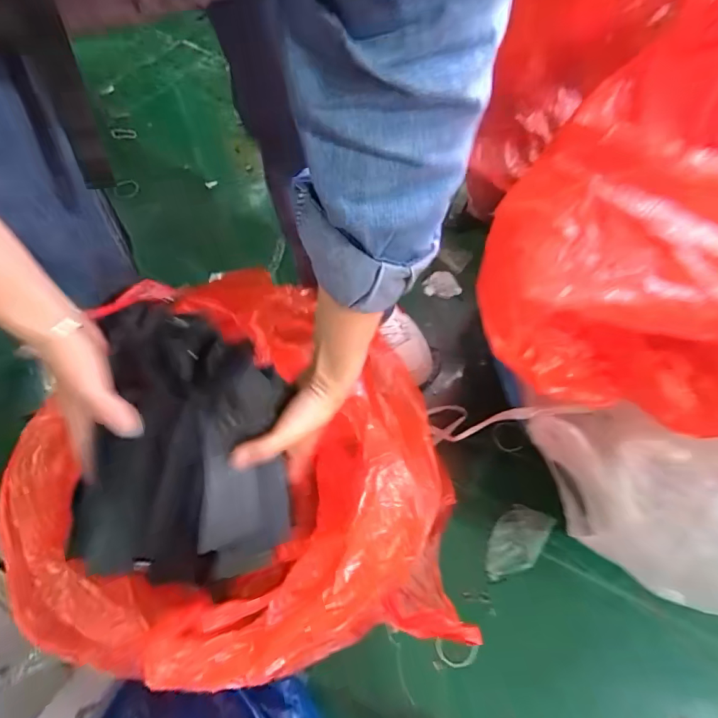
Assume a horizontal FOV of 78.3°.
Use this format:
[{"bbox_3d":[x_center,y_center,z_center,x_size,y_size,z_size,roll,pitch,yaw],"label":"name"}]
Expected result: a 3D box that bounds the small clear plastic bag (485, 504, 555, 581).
[{"bbox_3d":[0.209,0.249,0.592,0.060,0.029,0.104,30,67,15],"label":"small clear plastic bag"}]

